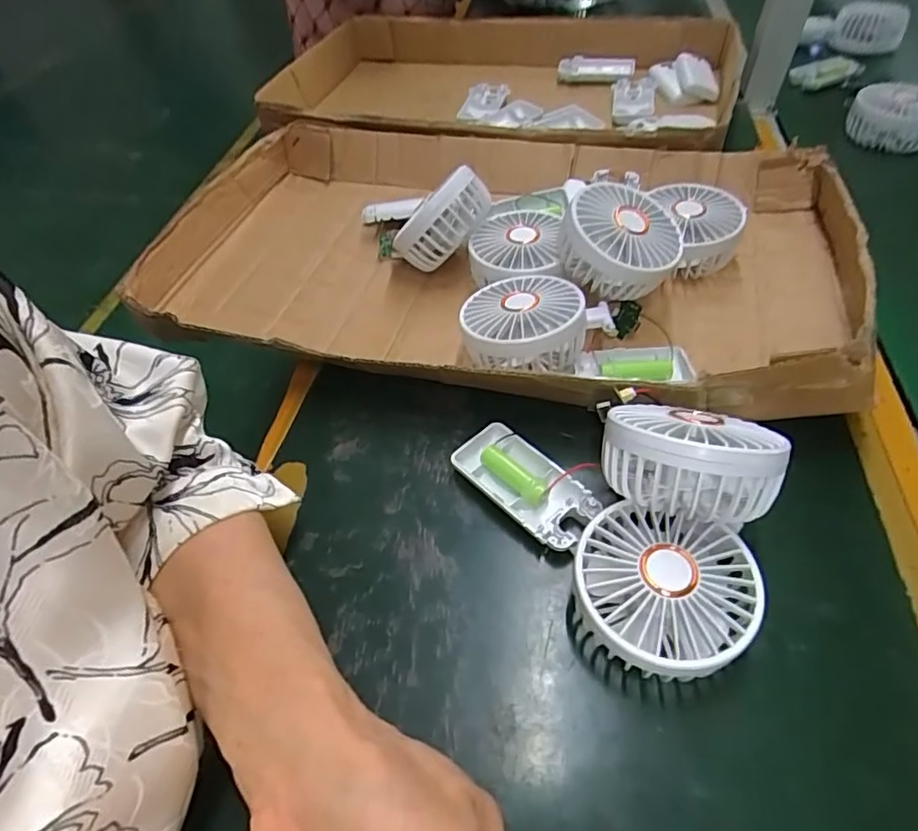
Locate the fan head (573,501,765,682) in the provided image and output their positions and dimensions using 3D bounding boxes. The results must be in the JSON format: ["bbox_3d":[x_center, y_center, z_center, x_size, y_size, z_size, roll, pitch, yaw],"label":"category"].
[{"bbox_3d":[0.101,0.091,0.287,0.082,0.045,0.082,-3,51,3],"label":"fan head"}]

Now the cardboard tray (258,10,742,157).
[{"bbox_3d":[0.033,-0.373,0.679,0.541,0.104,0.308,8,52,9],"label":"cardboard tray"}]

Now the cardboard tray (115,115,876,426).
[{"bbox_3d":[0.025,-0.151,0.469,0.539,0.078,0.330,9,53,13],"label":"cardboard tray"}]

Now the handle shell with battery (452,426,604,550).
[{"bbox_3d":[0.040,0.043,0.352,0.045,0.015,0.092,-39,58,-23],"label":"handle shell with battery"}]

